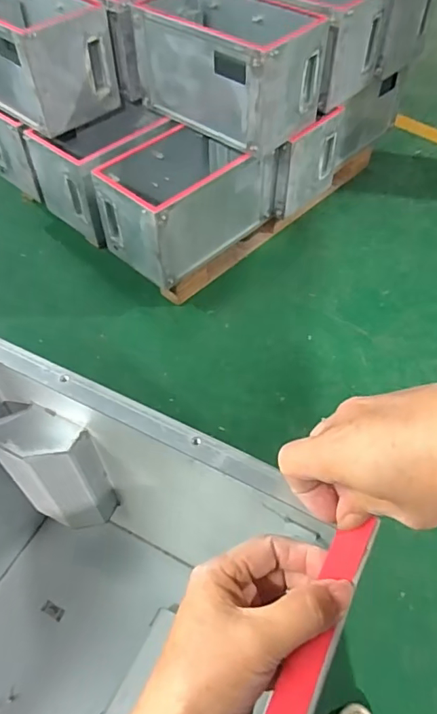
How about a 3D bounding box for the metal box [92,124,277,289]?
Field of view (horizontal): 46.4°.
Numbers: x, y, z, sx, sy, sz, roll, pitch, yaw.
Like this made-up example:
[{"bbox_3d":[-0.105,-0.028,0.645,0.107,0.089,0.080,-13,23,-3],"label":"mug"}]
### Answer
[{"bbox_3d":[-0.109,-0.541,1.731,0.525,0.284,0.325,-38,61,-24],"label":"metal box"}]

